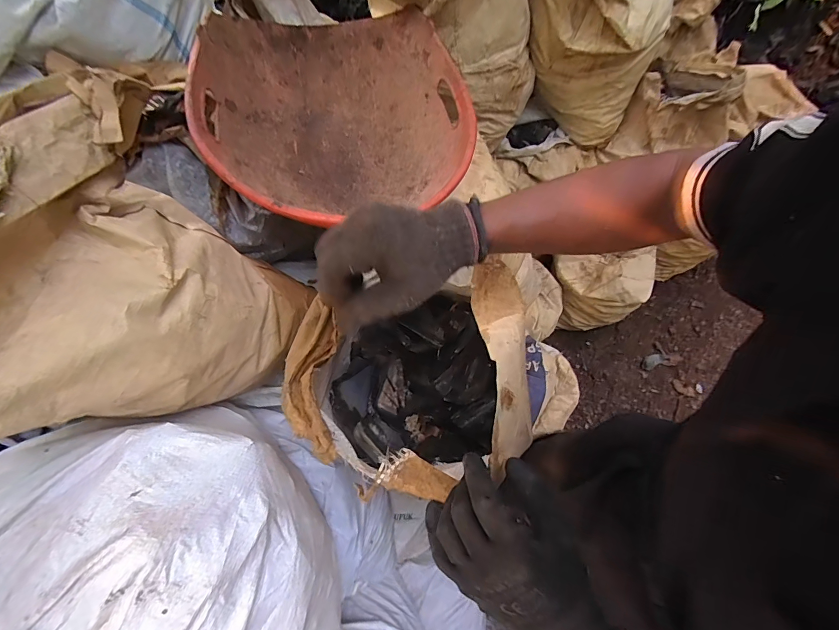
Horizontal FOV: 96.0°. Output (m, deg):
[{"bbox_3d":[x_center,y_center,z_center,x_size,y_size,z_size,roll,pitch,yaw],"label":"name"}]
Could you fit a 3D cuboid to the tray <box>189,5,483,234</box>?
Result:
[{"bbox_3d":[-0.119,-0.302,0.600,0.375,0.170,0.422,-18,75,-4],"label":"tray"}]

